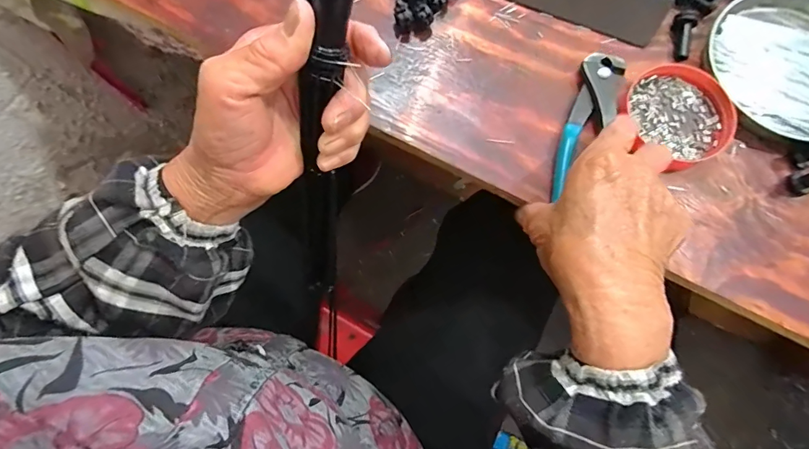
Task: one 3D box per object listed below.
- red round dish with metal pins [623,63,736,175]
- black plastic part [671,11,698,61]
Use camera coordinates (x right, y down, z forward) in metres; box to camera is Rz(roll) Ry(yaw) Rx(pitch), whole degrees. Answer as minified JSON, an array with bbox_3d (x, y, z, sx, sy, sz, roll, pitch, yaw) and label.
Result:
[{"bbox_3d":[0.215,-0.087,0.331,0.070,0.015,0.080,-21,76,-8],"label":"red round dish with metal pins"},{"bbox_3d":[0.229,-0.153,0.348,0.017,0.015,0.037,3,96,-1],"label":"black plastic part"}]

